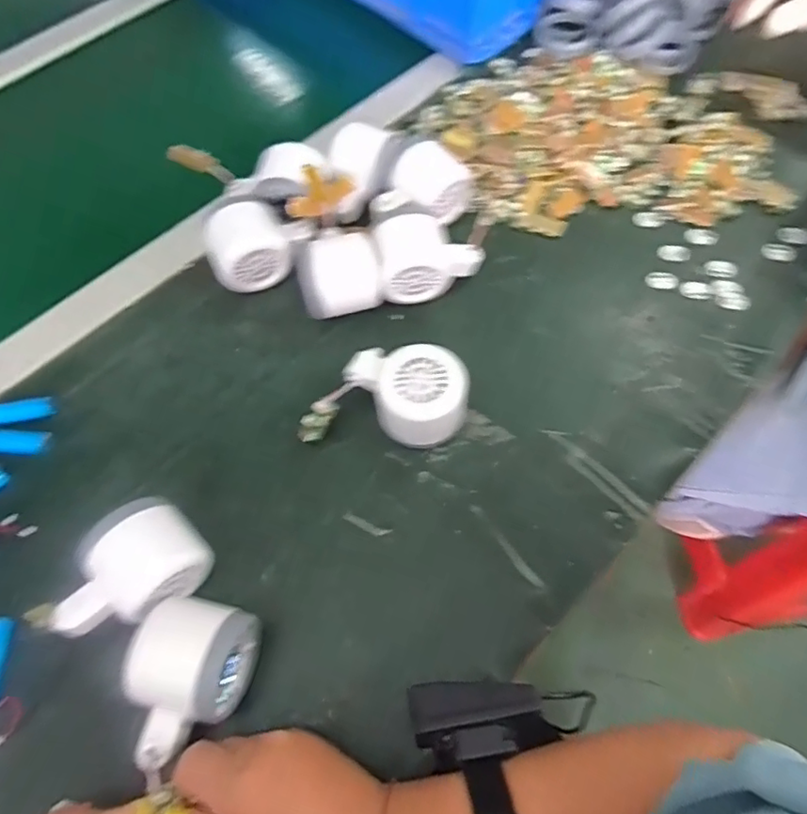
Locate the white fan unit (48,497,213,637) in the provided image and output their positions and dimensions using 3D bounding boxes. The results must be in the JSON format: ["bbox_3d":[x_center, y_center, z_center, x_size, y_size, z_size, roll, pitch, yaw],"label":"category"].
[{"bbox_3d":[-0.164,0.104,0.361,0.055,0.056,0.086,30,68,15],"label":"white fan unit"}]

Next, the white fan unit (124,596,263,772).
[{"bbox_3d":[-0.125,0.153,0.331,0.064,0.054,0.084,9,64,6],"label":"white fan unit"}]

